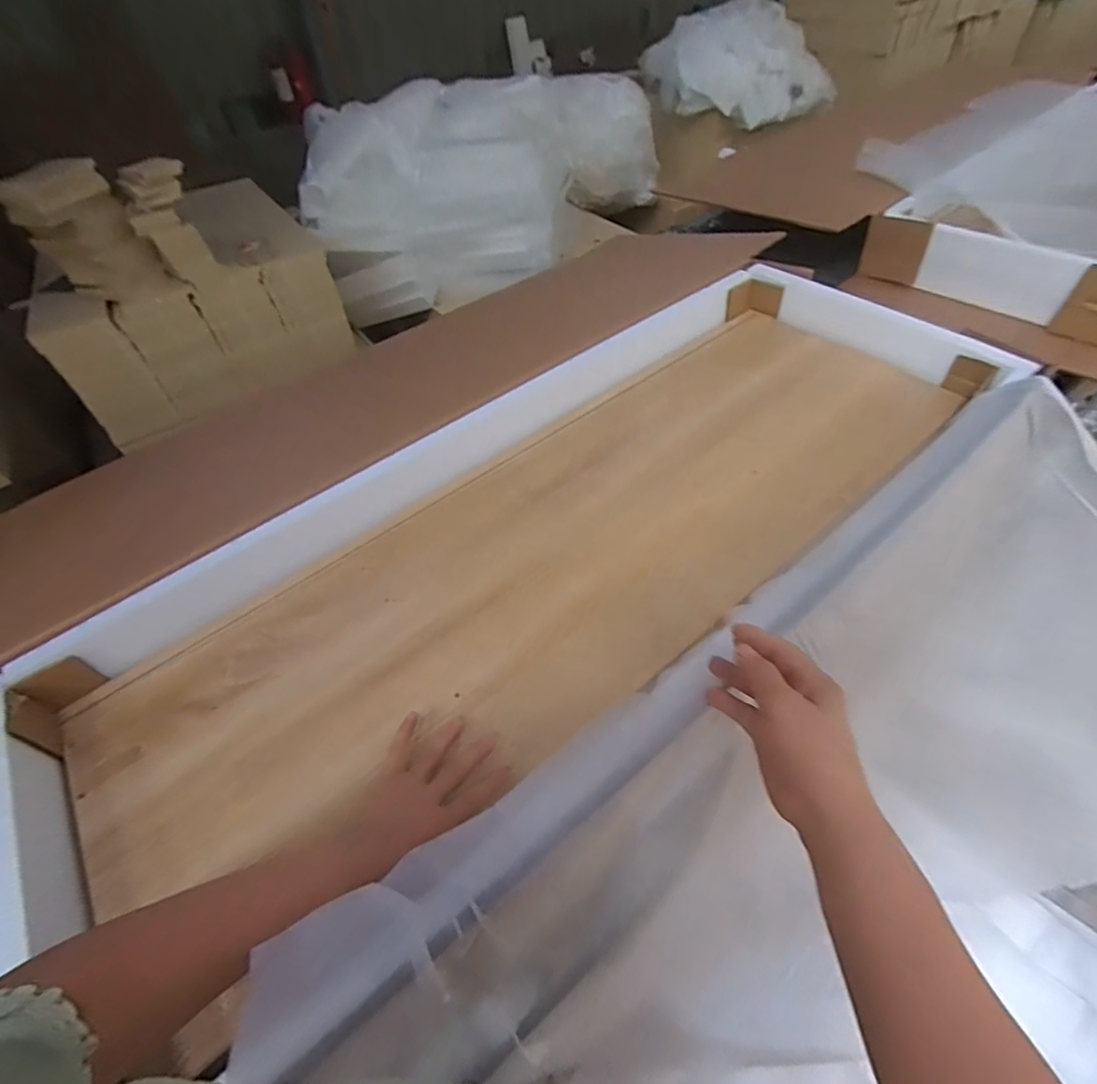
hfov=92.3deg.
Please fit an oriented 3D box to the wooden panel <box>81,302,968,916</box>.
[{"bbox_3d":[0.037,-0.006,0.675,1.146,0.034,0.396,-30,58,-17],"label":"wooden panel"}]

